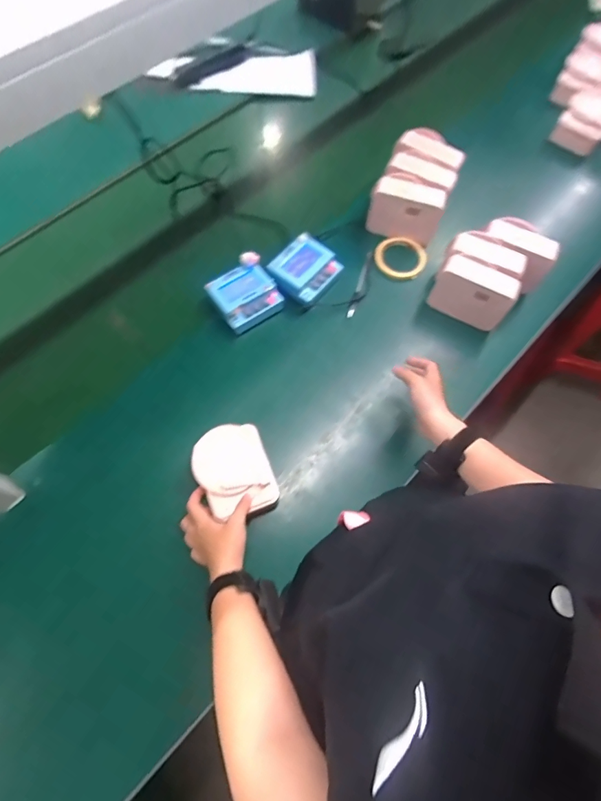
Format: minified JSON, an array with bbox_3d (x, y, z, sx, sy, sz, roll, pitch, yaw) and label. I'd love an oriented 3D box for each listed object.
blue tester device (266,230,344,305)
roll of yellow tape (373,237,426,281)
[{"bbox_3d":[0.008,-0.242,0.770,0.104,0.050,0.110,39,72,14],"label":"blue tester device"},{"bbox_3d":[0.192,-0.276,0.809,0.097,0.022,0.093,1,70,-3],"label":"roll of yellow tape"}]

